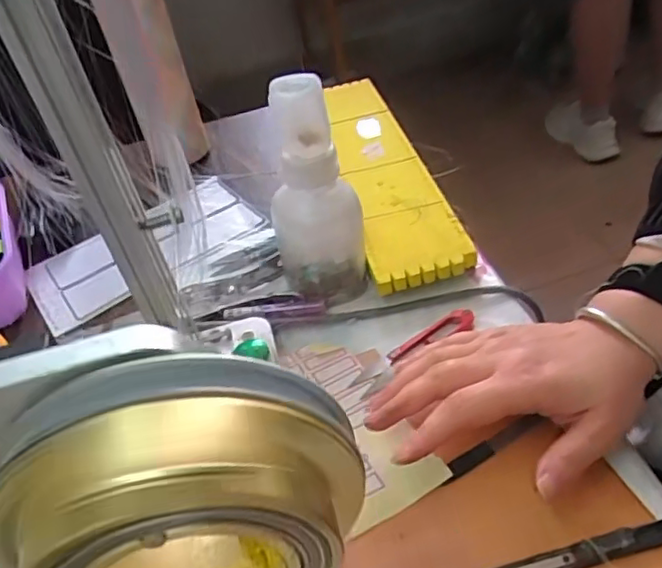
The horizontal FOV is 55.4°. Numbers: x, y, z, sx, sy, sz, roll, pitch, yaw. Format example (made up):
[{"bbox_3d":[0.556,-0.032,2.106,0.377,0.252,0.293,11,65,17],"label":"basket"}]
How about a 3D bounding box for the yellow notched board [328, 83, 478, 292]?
[{"bbox_3d":[0.045,-0.110,0.579,0.075,0.009,0.310,-12,45,-4],"label":"yellow notched board"}]

